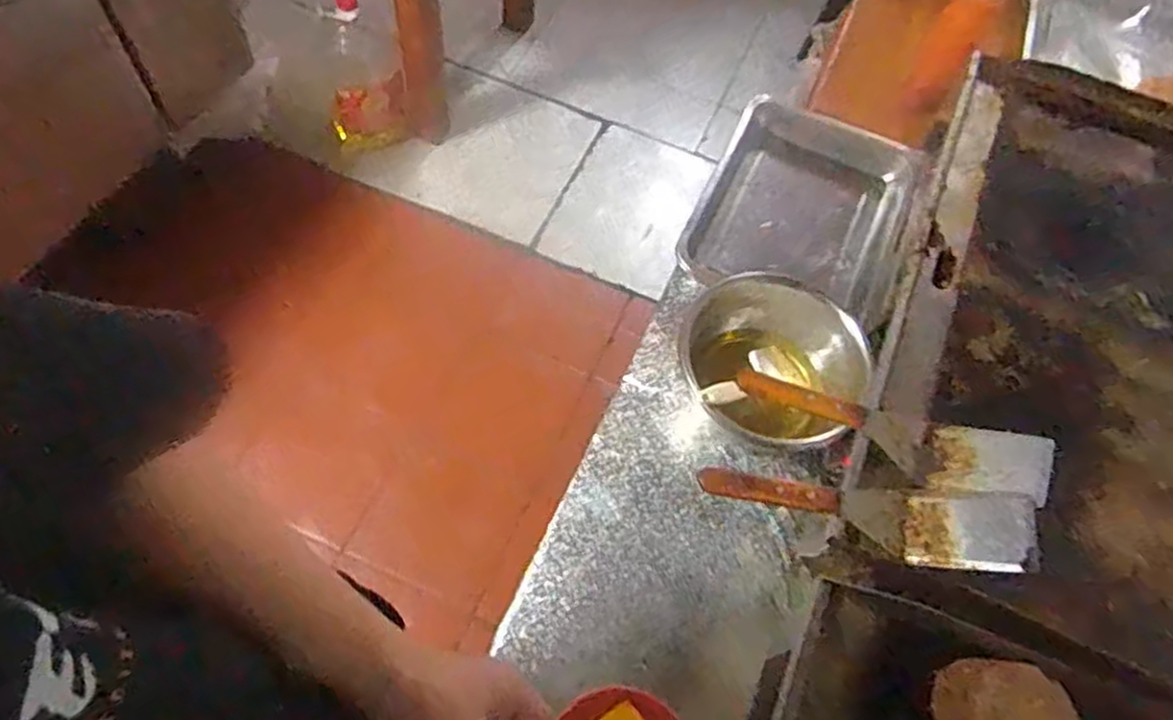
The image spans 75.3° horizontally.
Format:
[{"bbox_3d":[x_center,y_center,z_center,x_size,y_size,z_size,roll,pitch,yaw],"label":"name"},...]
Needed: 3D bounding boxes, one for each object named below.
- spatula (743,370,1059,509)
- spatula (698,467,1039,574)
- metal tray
[{"bbox_3d":[0.292,0.073,0.747,0.295,0.043,0.088,14,60,16],"label":"spatula"},{"bbox_3d":[0.250,0.135,0.692,0.285,0.053,0.076,11,63,2],"label":"spatula"},{"bbox_3d":[0.314,-0.218,1.065,0.281,0.054,0.351,22,64,7],"label":"metal tray"}]

